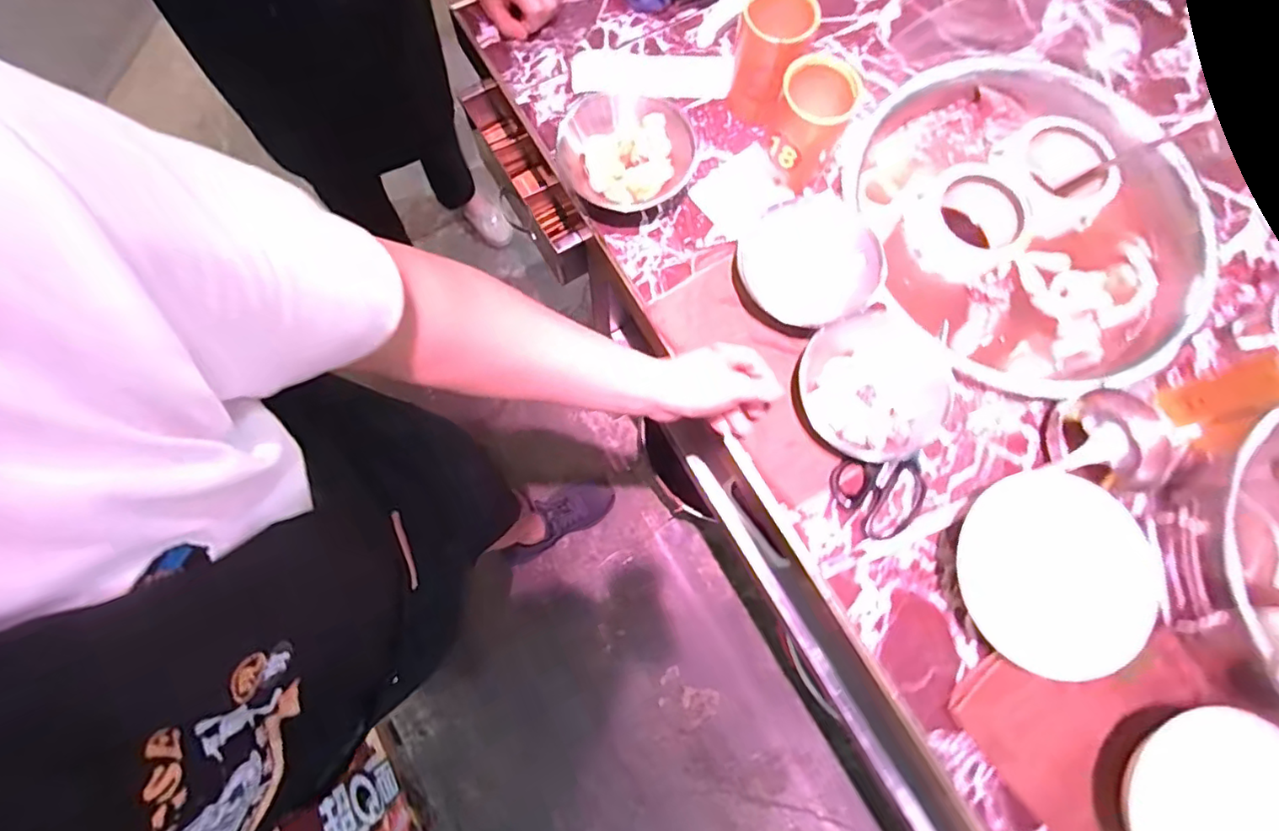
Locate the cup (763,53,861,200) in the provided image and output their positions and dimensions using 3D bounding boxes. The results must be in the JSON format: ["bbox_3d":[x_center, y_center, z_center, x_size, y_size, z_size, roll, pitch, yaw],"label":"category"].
[{"bbox_3d":[0.180,-0.310,0.641,0.078,0.127,0.082,1,76,-2],"label":"cup"}]

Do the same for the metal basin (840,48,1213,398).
[{"bbox_3d":[0.446,-0.227,0.702,0.351,0.086,0.417,-13,77,-5],"label":"metal basin"}]

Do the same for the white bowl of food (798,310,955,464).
[{"bbox_3d":[0.243,-0.029,0.608,0.150,0.042,0.145,0,78,1],"label":"white bowl of food"}]

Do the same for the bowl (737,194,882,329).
[{"bbox_3d":[0.186,-0.161,0.633,0.126,0.049,0.137,0,78,1],"label":"bowl"}]

